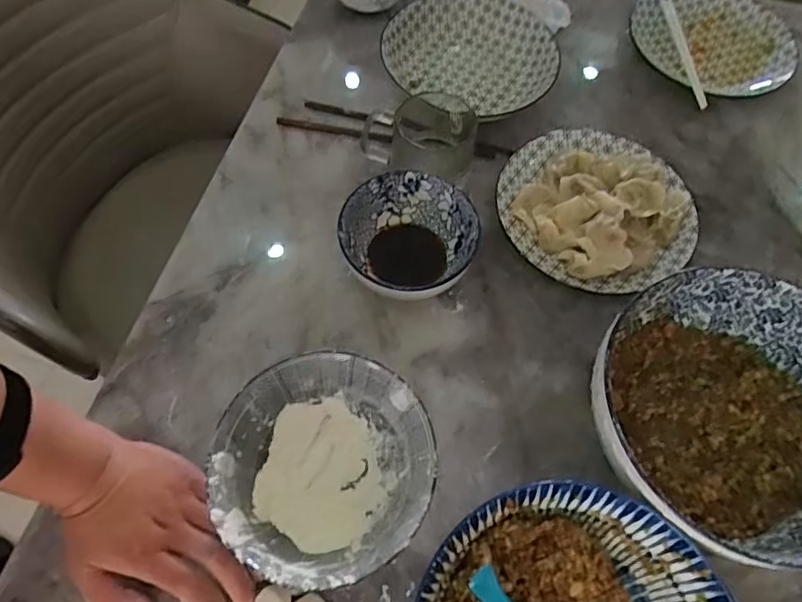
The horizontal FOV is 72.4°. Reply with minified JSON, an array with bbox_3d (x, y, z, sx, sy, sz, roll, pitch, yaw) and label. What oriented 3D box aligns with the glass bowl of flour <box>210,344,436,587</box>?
[{"bbox_3d":[-0.055,0.128,0.418,0.149,0.080,0.155,1,63,-1],"label":"glass bowl of flour"}]

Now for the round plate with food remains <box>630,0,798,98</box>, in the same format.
[{"bbox_3d":[0.396,-0.337,0.697,0.195,0.029,0.186,1,63,-1],"label":"round plate with food remains"}]

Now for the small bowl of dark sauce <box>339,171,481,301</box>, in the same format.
[{"bbox_3d":[0.006,-0.050,0.518,0.119,0.067,0.125,1,63,-1],"label":"small bowl of dark sauce"}]

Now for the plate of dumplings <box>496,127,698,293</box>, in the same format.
[{"bbox_3d":[0.204,-0.101,0.562,0.196,0.045,0.190,1,63,-1],"label":"plate of dumplings"}]

